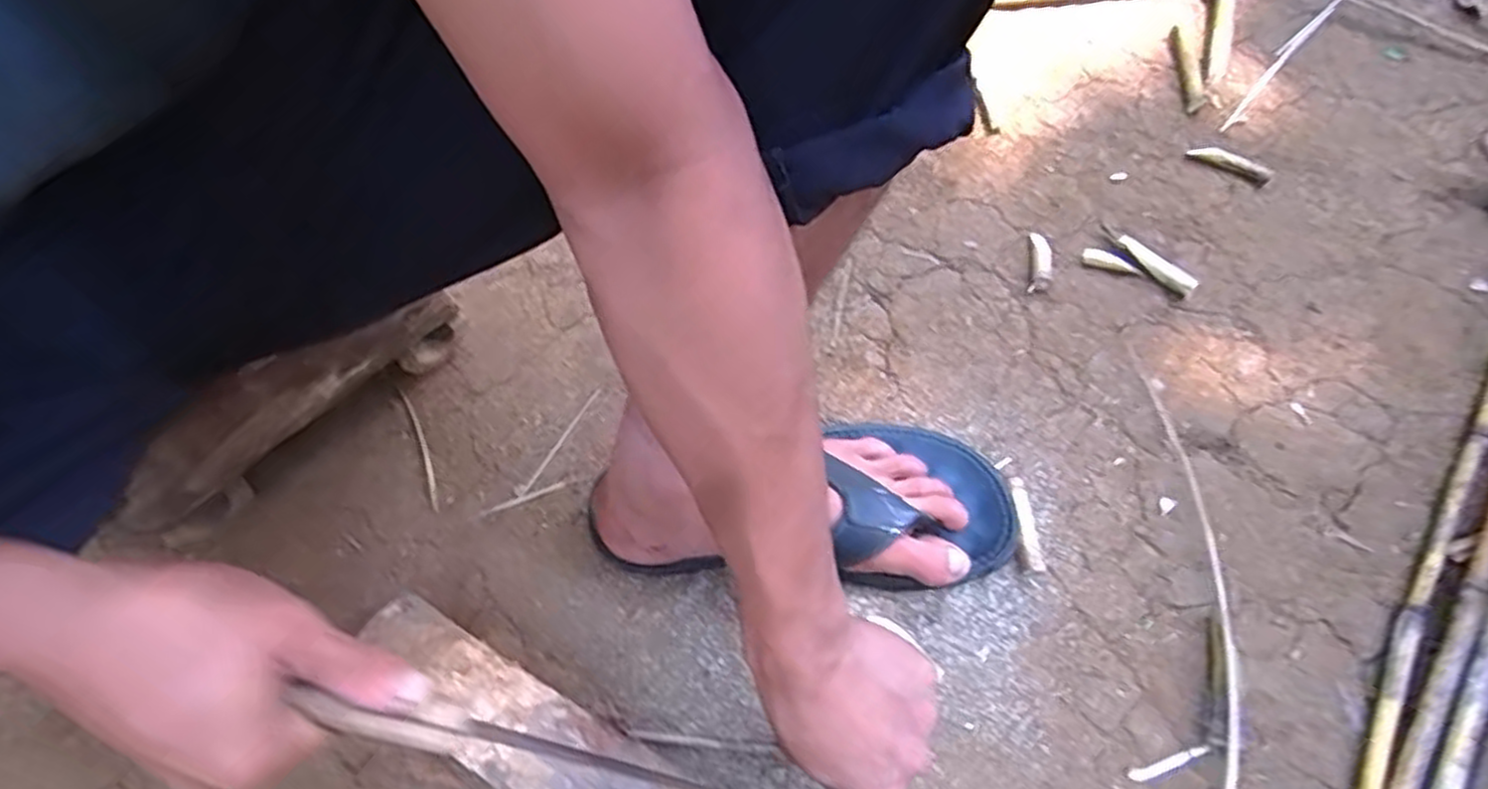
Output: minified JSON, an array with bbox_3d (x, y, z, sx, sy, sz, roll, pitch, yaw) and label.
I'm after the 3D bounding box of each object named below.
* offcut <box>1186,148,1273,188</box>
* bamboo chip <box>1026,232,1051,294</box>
[{"bbox_3d":[0.403,-0.191,0.645,0.064,0.008,0.020,34,72,17],"label":"offcut"},{"bbox_3d":[0.231,-0.103,0.608,0.016,0.009,0.051,8,66,7],"label":"bamboo chip"}]

